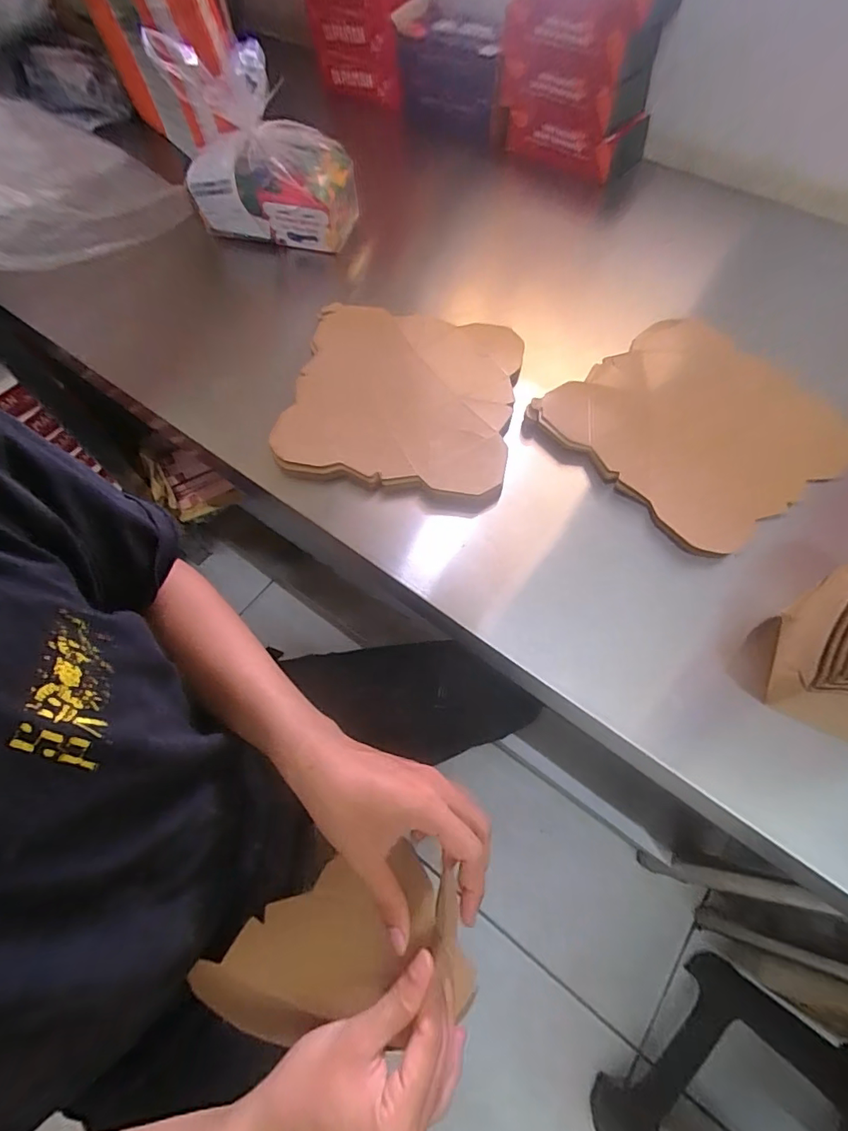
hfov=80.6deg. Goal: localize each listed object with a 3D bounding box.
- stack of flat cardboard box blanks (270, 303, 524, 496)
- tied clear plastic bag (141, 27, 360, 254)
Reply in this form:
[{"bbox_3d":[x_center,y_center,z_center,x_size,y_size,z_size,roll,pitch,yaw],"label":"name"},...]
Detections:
[{"bbox_3d":[-0.023,-0.192,0.545,0.237,0.030,0.238,10,64,6],"label":"stack of flat cardboard box blanks"},{"bbox_3d":[-0.200,-0.526,0.626,0.201,0.202,0.125,22,66,12],"label":"tied clear plastic bag"}]

